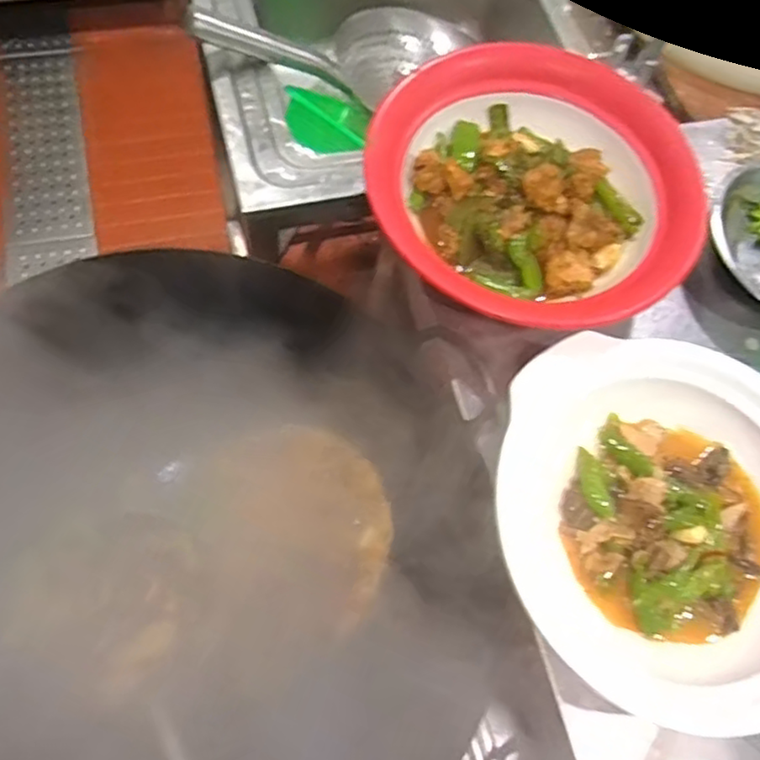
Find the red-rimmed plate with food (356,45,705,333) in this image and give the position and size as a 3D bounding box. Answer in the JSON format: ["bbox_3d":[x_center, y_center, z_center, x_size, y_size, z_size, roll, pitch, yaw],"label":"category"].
[{"bbox_3d":[0.145,-0.191,0.610,0.292,0.071,0.282,2,67,-6],"label":"red-rimmed plate with food"}]

